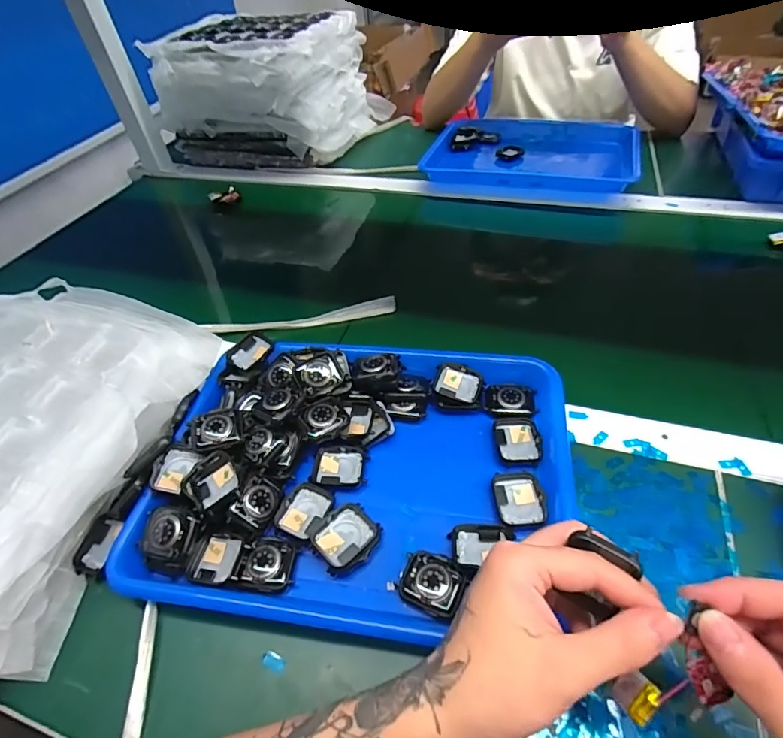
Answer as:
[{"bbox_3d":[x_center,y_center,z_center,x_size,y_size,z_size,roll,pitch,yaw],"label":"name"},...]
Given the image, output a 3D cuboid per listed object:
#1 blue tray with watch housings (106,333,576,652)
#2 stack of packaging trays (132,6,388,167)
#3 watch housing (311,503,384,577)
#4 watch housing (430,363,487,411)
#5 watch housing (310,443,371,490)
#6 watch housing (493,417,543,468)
[{"bbox_3d":[-0.025,0.077,0.372,0.321,0.047,0.240,3,48,9],"label":"blue tray with watch housings"},{"bbox_3d":[-0.232,-0.542,0.870,0.335,0.193,0.323,16,51,20],"label":"stack of packaging trays"},{"bbox_3d":[-0.033,0.129,0.340,0.040,0.018,0.047,34,59,31],"label":"watch housing"},{"bbox_3d":[0.063,0.019,0.431,0.047,0.014,0.044,14,64,8],"label":"watch housing"},{"bbox_3d":[-0.043,0.082,0.383,0.045,0.012,0.038,1,48,7],"label":"watch housing"},{"bbox_3d":[0.110,0.063,0.393,0.038,0.007,0.047,-2,47,4],"label":"watch housing"}]

